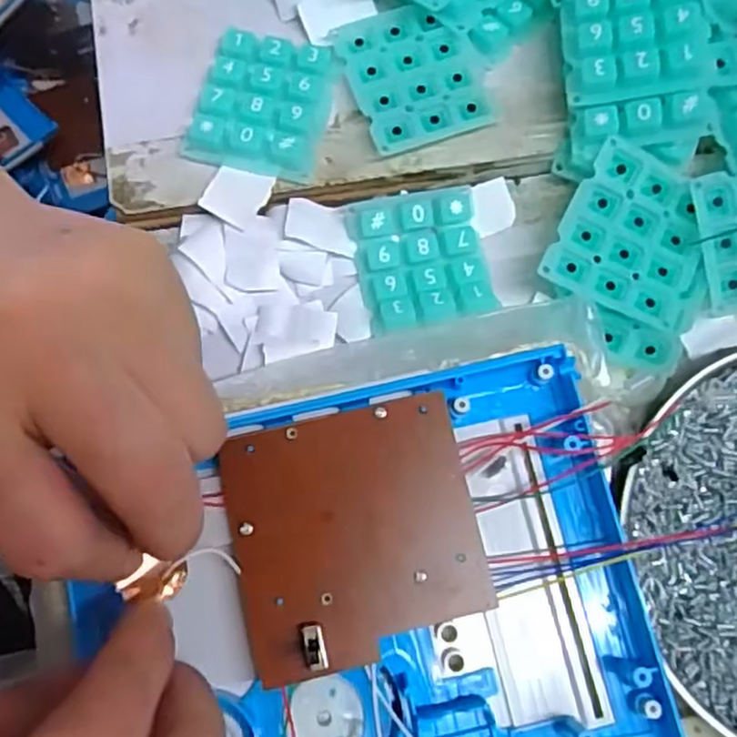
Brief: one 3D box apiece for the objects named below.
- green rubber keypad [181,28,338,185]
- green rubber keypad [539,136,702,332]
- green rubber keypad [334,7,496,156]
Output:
[{"bbox_3d":[-0.040,-0.101,0.275,0.047,0.013,0.054,12,79,4],"label":"green rubber keypad"},{"bbox_3d":[0.096,-0.048,0.264,0.049,0.010,0.059,27,80,7],"label":"green rubber keypad"},{"bbox_3d":[0.018,-0.114,0.282,0.050,0.009,0.057,-21,78,-3],"label":"green rubber keypad"}]

